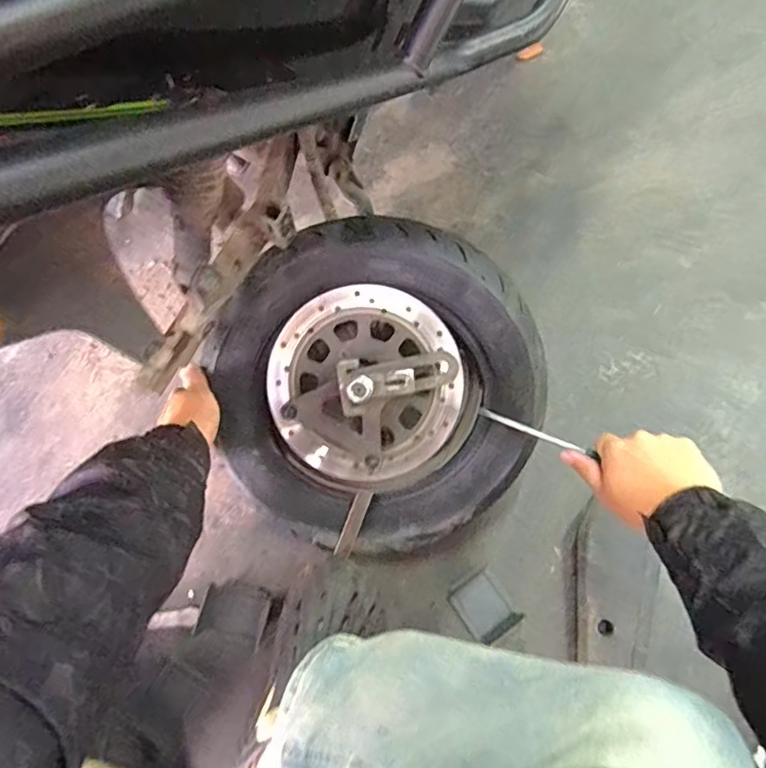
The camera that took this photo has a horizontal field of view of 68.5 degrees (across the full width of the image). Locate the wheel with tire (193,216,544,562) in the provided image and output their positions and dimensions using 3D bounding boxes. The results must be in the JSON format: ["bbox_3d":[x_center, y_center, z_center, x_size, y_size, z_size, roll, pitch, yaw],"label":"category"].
[{"bbox_3d":[-0.011,0.016,0.666,0.393,0.130,0.393,-1,108,-2],"label":"wheel with tire"}]

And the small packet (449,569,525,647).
[{"bbox_3d":[0.132,0.293,0.742,0.064,0.026,0.078,-34,78,-9],"label":"small packet"}]

